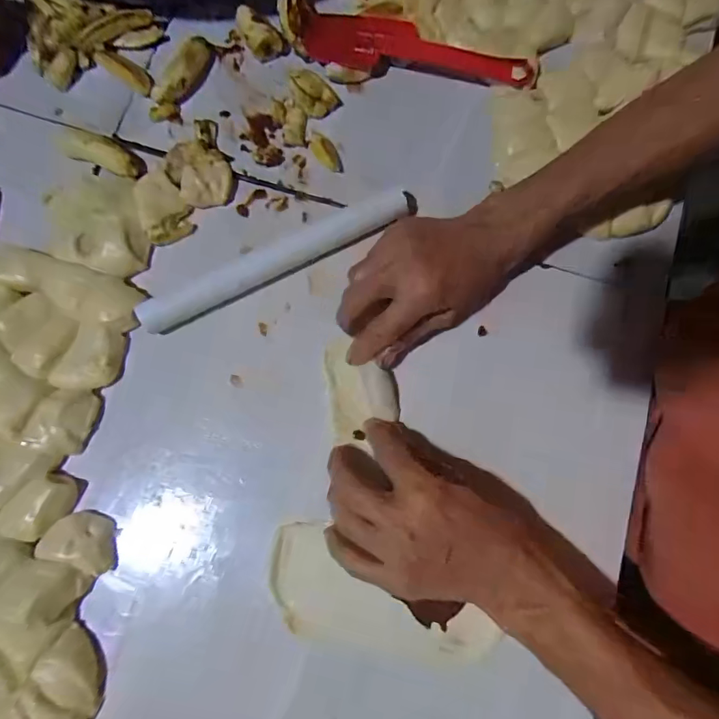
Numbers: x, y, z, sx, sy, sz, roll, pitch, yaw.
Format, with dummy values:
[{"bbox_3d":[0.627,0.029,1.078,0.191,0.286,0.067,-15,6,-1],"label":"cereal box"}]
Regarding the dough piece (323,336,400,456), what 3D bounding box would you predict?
[{"bbox_3d":[0.002,0.023,0.355,0.052,0.007,0.081,-7,78,-2],"label":"dough piece"}]

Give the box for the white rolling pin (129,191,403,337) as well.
[{"bbox_3d":[-0.069,-0.082,0.372,0.228,0.023,0.030,-25,79,-6],"label":"white rolling pin"}]

